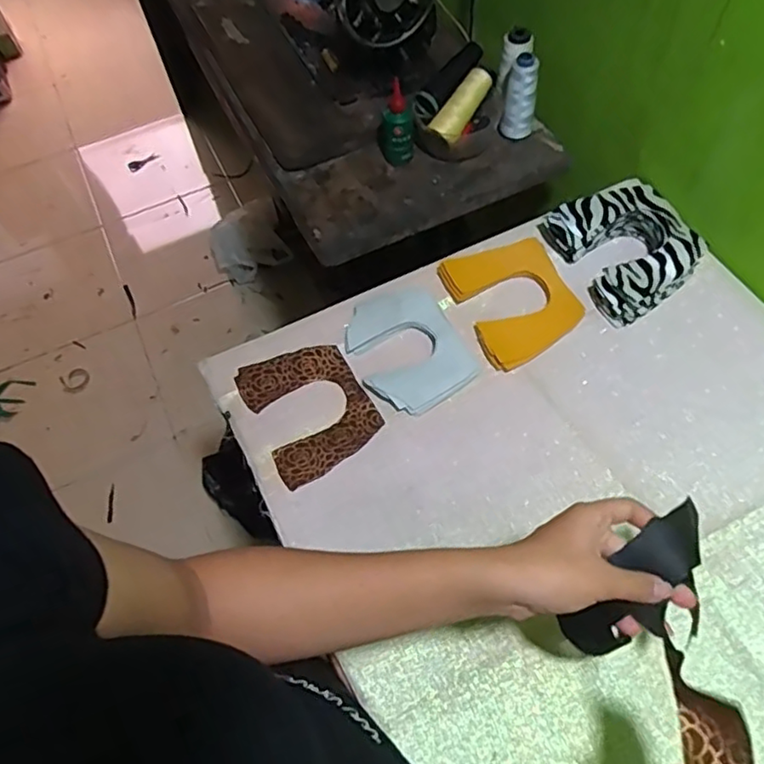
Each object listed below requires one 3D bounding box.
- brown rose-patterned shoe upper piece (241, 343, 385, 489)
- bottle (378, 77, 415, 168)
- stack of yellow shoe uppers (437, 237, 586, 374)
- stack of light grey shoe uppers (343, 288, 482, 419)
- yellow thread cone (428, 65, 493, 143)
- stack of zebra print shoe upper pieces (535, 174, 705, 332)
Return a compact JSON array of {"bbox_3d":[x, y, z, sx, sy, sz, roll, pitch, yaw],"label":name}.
[{"bbox_3d":[-0.079,0.027,0.690,0.120,0.008,0.153,-27,64,-13],"label":"brown rose-patterned shoe upper piece"},{"bbox_3d":[0.019,-0.342,0.850,0.049,0.103,0.042,-2,59,3],"label":"bottle"},{"bbox_3d":[0.155,-0.098,0.727,0.129,0.022,0.154,-19,59,-7],"label":"stack of yellow shoe uppers"},{"bbox_3d":[0.029,-0.037,0.706,0.115,0.018,0.147,-27,61,-12],"label":"stack of light grey shoe uppers"},{"bbox_3d":[0.111,-0.374,0.854,0.035,0.039,0.110,34,83,22],"label":"yellow thread cone"},{"bbox_3d":[0.289,-0.162,0.745,0.141,0.060,0.161,-28,61,-12],"label":"stack of zebra print shoe upper pieces"}]

